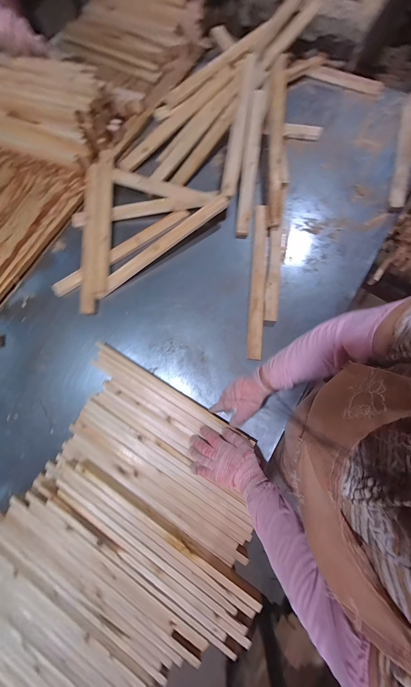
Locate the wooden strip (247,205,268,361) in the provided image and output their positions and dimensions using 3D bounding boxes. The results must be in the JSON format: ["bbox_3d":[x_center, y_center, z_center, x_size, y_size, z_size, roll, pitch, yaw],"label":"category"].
[{"bbox_3d":[0.154,-0.190,0.662,0.040,0.012,0.466,6,78,1],"label":"wooden strip"}]

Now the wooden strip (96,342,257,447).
[{"bbox_3d":[-0.086,0.126,0.593,0.467,0.040,0.024,31,80,10],"label":"wooden strip"}]

